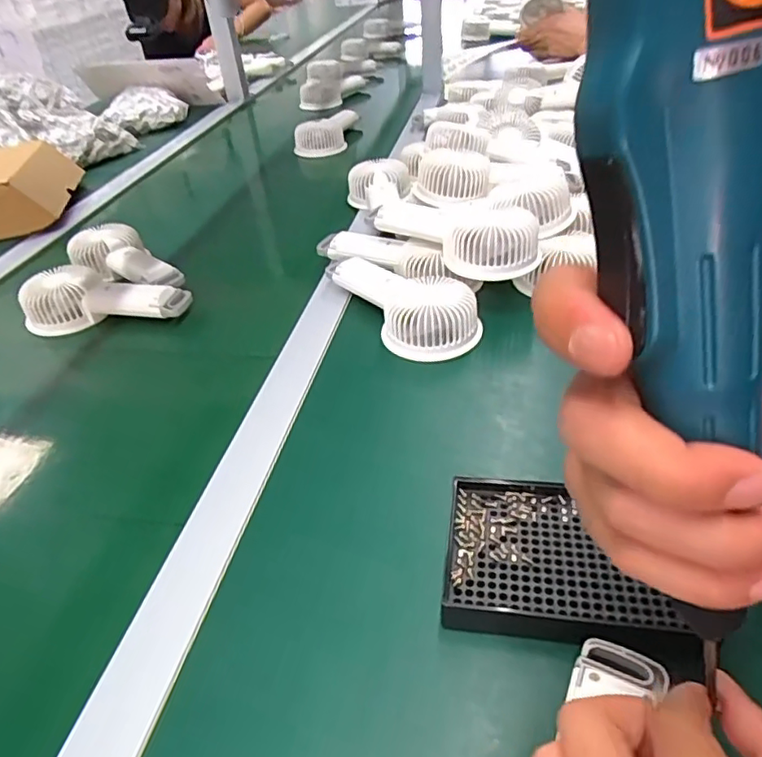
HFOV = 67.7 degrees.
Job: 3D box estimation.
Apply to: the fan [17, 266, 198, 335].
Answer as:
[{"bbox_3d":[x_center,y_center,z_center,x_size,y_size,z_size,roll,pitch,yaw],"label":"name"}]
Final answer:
[{"bbox_3d":[-0.288,-0.083,0.597,0.173,0.050,0.060,-2,40,3],"label":"fan"}]

